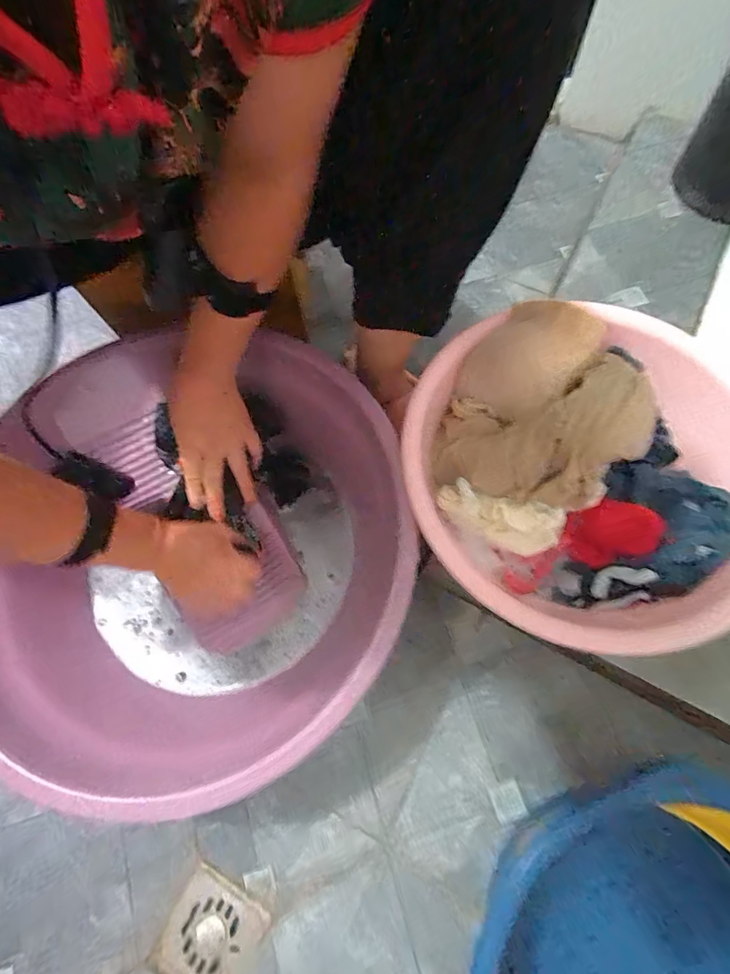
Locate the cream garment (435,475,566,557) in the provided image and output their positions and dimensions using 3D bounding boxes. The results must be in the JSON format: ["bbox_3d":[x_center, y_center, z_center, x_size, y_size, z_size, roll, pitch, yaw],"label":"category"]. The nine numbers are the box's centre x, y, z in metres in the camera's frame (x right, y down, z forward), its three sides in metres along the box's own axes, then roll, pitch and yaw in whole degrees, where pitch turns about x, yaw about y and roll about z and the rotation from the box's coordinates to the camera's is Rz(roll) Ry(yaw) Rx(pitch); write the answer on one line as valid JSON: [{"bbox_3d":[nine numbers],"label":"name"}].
[{"bbox_3d":[0.143,0.034,0.438,0.134,0.040,0.048,19,74,9],"label":"cream garment"}]

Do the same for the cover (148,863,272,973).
[{"bbox_3d":[-0.165,0.483,0.435,0.094,0.005,0.097,27,74,11],"label":"cover"}]

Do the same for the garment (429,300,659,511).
[{"bbox_3d":[0.173,-0.084,0.418,0.167,0.112,0.184,15,73,8],"label":"garment"}]

